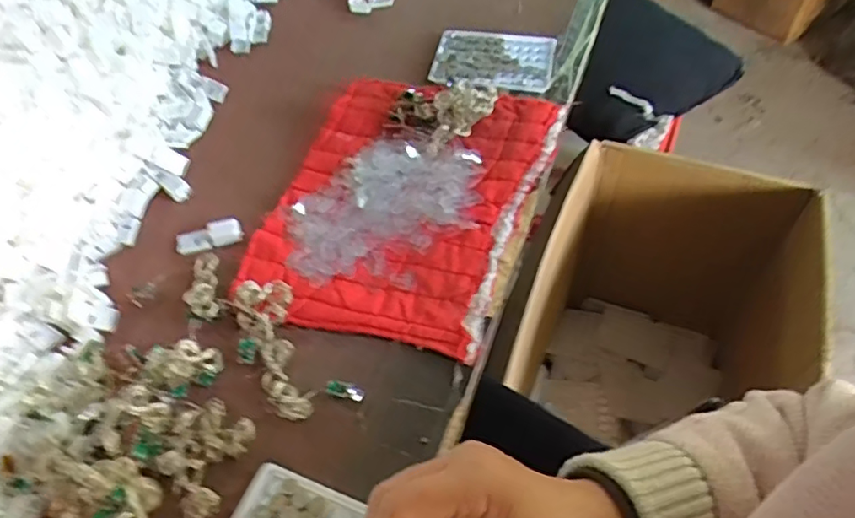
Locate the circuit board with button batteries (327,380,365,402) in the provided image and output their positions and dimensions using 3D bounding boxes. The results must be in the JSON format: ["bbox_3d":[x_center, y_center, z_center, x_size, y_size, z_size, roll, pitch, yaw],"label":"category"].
[{"bbox_3d":[-0.060,0.097,0.446,0.028,0.010,0.011,9,54,8],"label":"circuit board with button batteries"}]

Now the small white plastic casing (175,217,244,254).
[{"bbox_3d":[-0.199,-0.021,0.548,0.059,0.013,0.023,-17,55,-11],"label":"small white plastic casing"}]

